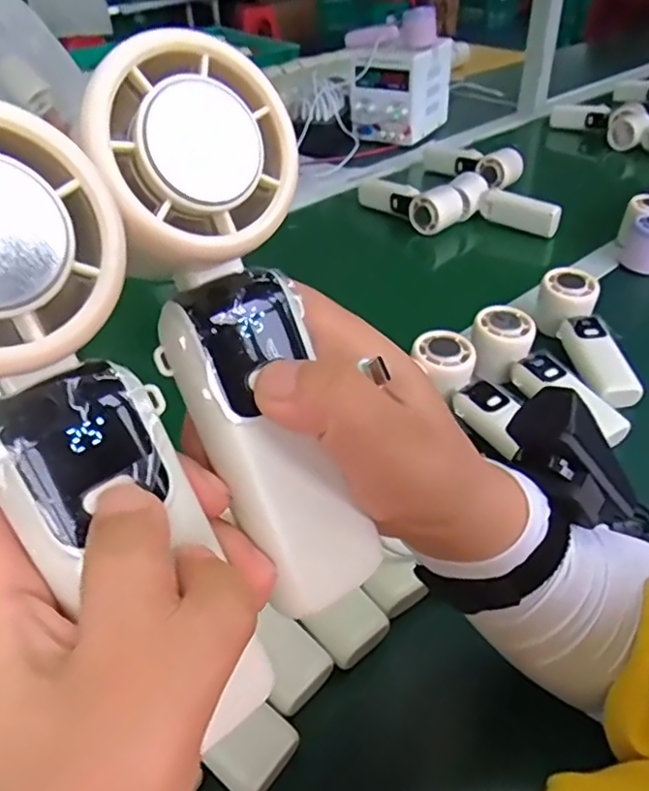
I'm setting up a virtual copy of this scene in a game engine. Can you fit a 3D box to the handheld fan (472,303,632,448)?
[{"bbox_3d":[0.200,-0.014,0.561,0.061,0.052,0.166,-32,61,-27],"label":"handheld fan"}]

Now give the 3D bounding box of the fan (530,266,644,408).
[{"bbox_3d":[0.253,-0.060,0.598,0.052,0.055,0.168,-5,41,1],"label":"fan"}]

